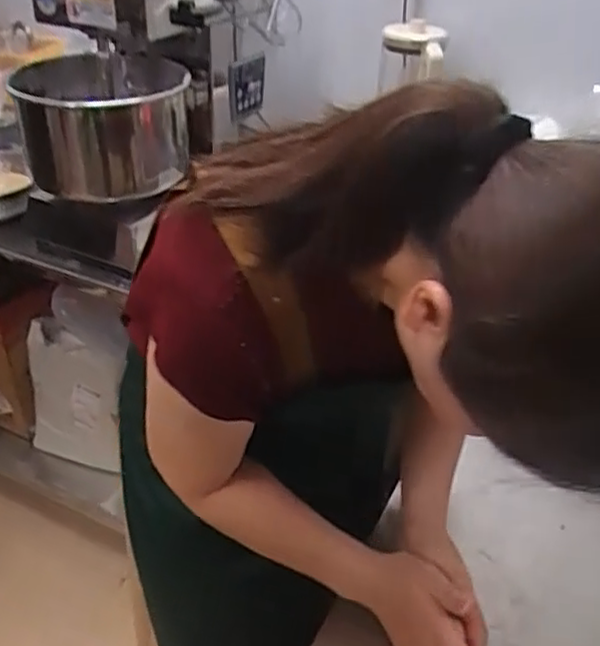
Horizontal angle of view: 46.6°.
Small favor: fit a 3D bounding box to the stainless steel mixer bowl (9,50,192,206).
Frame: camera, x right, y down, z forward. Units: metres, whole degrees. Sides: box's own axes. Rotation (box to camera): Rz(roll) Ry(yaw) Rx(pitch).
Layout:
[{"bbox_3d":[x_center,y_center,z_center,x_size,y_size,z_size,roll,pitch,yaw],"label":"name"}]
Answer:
[{"bbox_3d":[-0.332,-0.350,1.222,0.256,0.198,0.254,2,34,-1],"label":"stainless steel mixer bowl"}]

